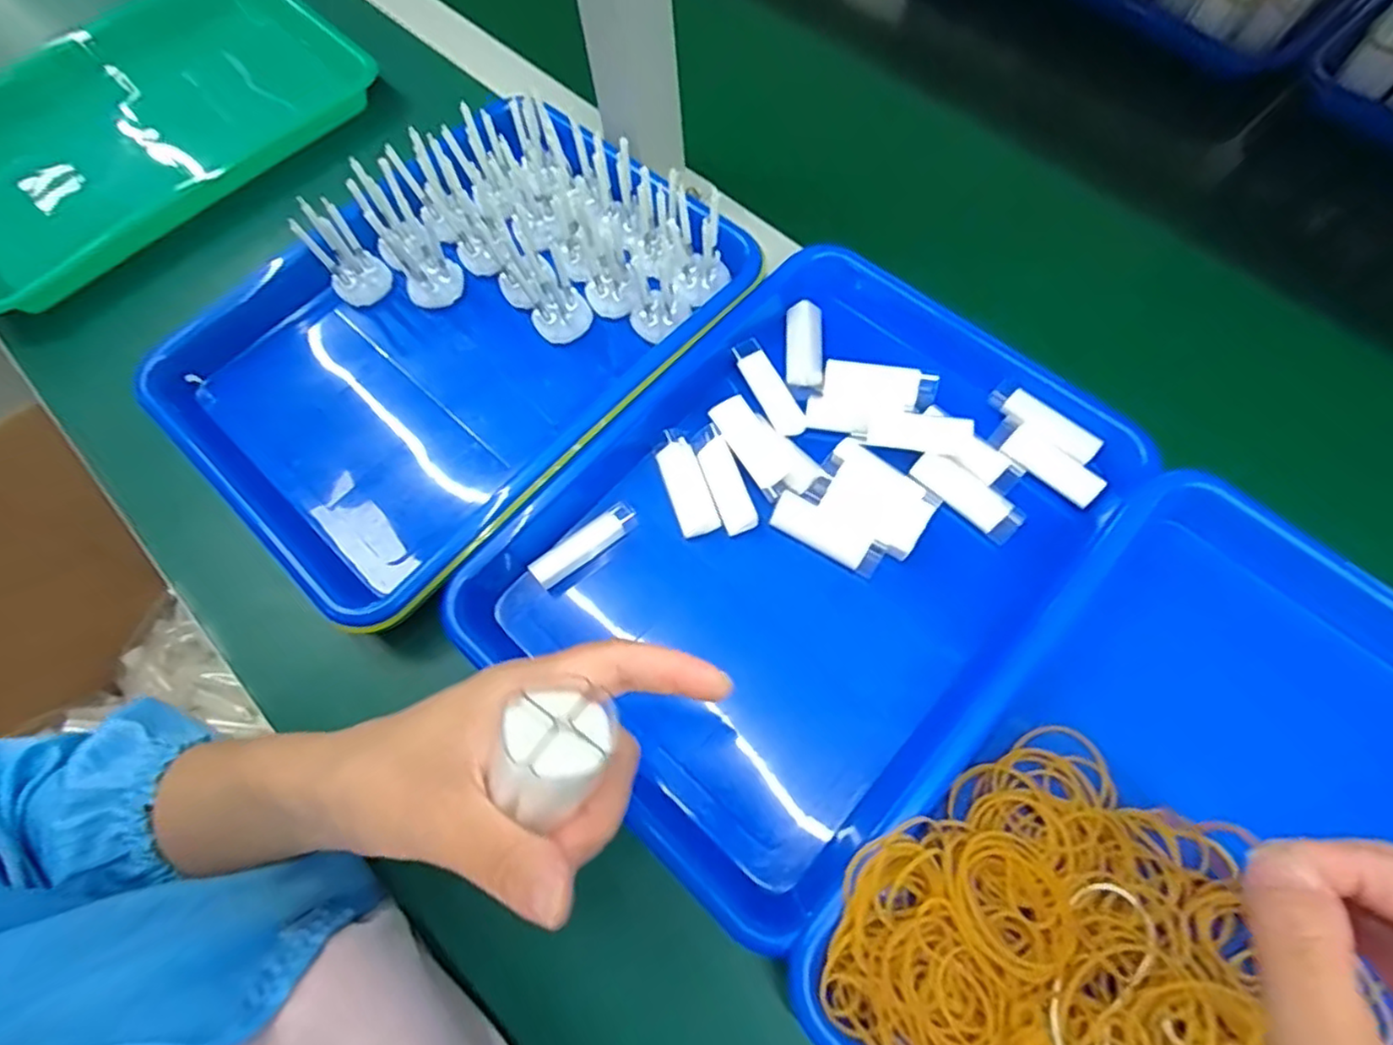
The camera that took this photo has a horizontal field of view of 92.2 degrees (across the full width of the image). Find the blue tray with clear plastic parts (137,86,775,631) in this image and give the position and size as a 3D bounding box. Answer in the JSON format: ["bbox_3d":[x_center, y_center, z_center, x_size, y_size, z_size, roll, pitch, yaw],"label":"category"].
[{"bbox_3d":[-0.156,-0.117,0.418,0.245,0.076,0.326,40,75,17],"label":"blue tray with clear plastic parts"}]

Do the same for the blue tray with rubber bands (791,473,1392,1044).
[{"bbox_3d":[0.228,0.166,0.301,0.325,0.059,0.236,-43,72,-13],"label":"blue tray with rubber bands"}]

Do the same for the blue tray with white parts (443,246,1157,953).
[{"bbox_3d":[0.059,0.007,0.374,0.242,0.035,0.337,40,75,17],"label":"blue tray with white parts"}]

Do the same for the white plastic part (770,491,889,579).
[{"bbox_3d":[0.073,0.007,0.372,0.063,0.015,0.019,28,72,14],"label":"white plastic part"}]

